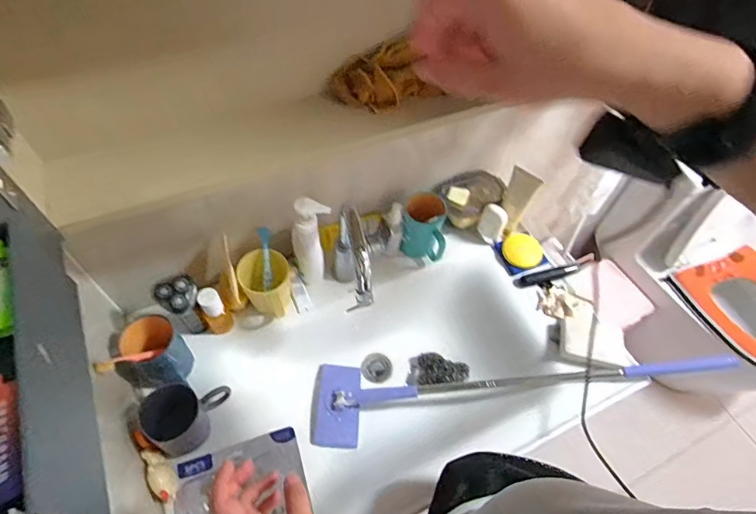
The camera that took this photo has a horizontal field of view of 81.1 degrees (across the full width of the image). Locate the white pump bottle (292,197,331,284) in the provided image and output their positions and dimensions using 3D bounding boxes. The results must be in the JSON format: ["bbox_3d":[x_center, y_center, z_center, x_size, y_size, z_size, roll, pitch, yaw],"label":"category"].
[{"bbox_3d":[-0.109,-0.018,0.764,0.052,0.210,0.054,-33,63,-23],"label":"white pump bottle"}]

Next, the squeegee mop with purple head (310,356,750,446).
[{"bbox_3d":[0.215,0.223,0.799,0.700,0.062,0.161,-11,55,10],"label":"squeegee mop with purple head"}]

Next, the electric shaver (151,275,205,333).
[{"bbox_3d":[-0.307,0.090,0.718,0.056,0.150,0.052,-32,63,-23],"label":"electric shaver"}]

